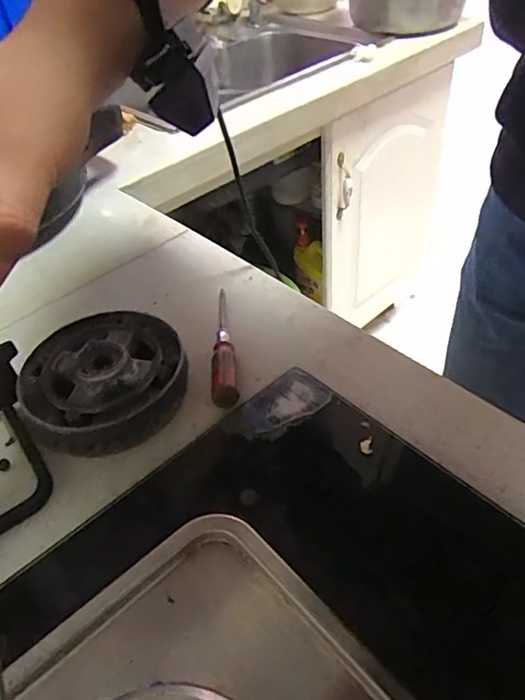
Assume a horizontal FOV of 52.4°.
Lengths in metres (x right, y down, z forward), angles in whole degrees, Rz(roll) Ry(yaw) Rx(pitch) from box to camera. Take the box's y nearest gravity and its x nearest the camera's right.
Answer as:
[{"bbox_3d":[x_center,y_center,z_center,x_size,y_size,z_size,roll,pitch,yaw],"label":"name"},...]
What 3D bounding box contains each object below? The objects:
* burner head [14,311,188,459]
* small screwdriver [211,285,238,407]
[{"bbox_3d":[-0.124,0.022,0.422,0.123,0.039,0.123,-4,43,3],"label":"burner head"},{"bbox_3d":[-0.034,-0.012,0.456,0.019,0.020,0.149,-7,43,0],"label":"small screwdriver"}]

